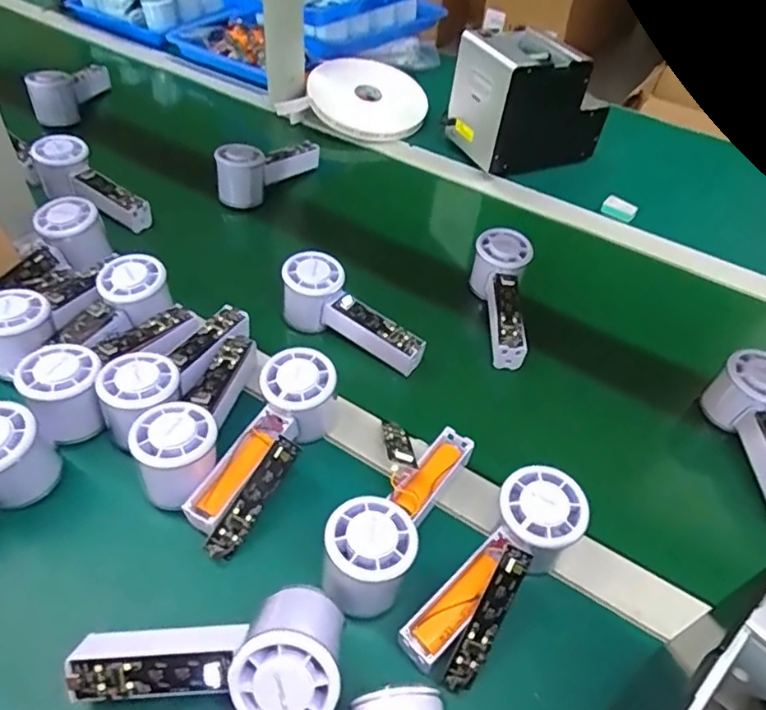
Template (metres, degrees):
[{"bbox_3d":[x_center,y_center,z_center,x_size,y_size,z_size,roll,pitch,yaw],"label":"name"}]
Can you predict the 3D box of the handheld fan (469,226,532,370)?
[{"bbox_3d":[0.120,-0.054,0.585,0.050,0.052,0.152,3,60,-3],"label":"handheld fan"}]

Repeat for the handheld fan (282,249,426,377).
[{"bbox_3d":[-0.029,-0.035,0.537,0.139,0.057,0.050,34,52,23],"label":"handheld fan"}]

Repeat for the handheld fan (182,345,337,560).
[{"bbox_3d":[-0.084,0.065,0.432,0.058,0.064,0.161,22,48,14],"label":"handheld fan"}]

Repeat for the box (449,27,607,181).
[{"bbox_3d":[0.200,-0.347,0.797,0.177,0.138,0.123,-16,51,-20],"label":"box"}]

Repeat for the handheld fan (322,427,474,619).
[{"bbox_3d":[0.014,0.111,0.411,0.059,0.059,0.152,30,38,21],"label":"handheld fan"}]

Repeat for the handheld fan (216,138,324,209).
[{"bbox_3d":[-0.140,-0.238,0.718,0.048,0.062,0.151,30,51,20],"label":"handheld fan"}]

